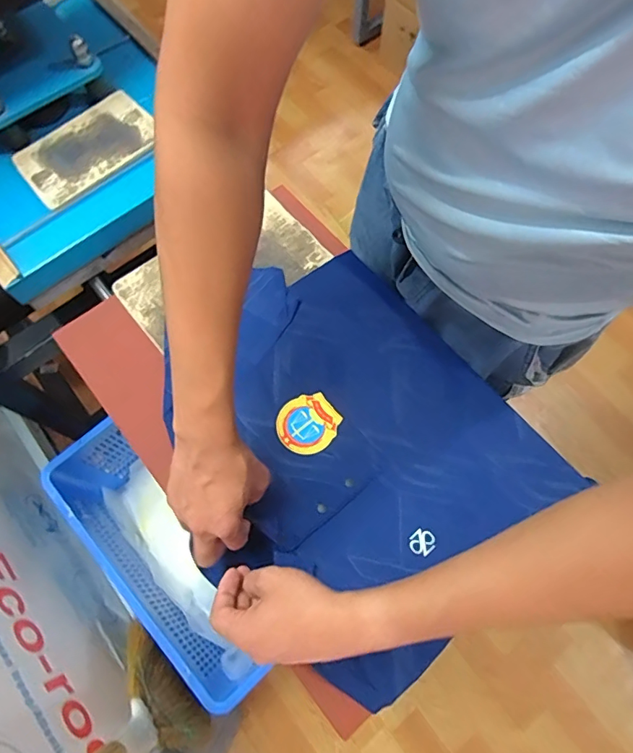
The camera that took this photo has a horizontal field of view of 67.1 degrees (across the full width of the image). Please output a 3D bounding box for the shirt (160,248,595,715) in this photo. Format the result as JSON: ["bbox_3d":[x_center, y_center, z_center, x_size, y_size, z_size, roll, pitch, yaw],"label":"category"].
[{"bbox_3d":[0.041,0.076,0.597,0.377,0.046,0.461,-41,74,-14],"label":"shirt"}]

